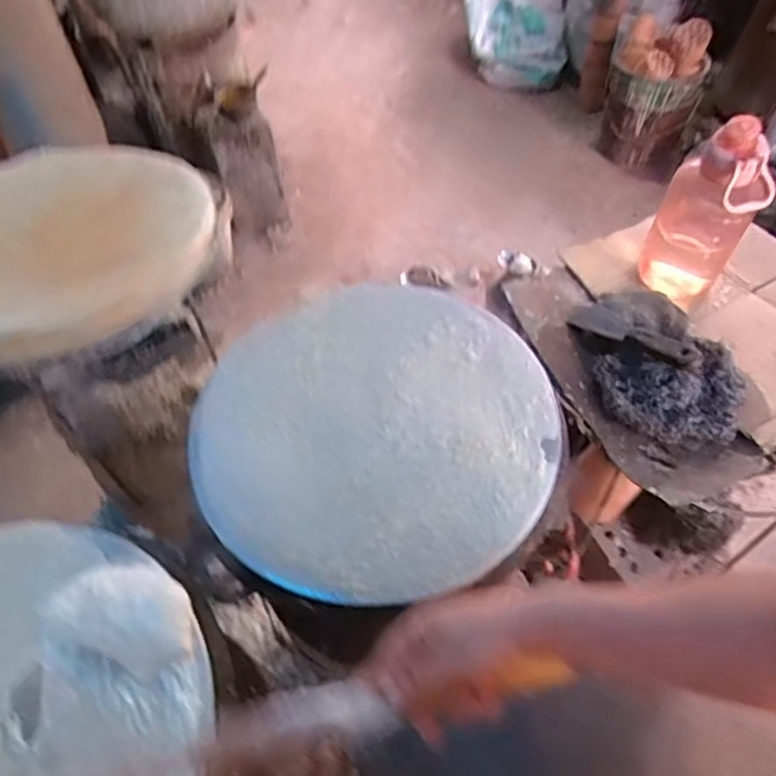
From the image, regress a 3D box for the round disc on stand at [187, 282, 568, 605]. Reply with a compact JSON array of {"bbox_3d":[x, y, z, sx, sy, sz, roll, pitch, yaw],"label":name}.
[{"bbox_3d":[-0.016,0.031,0.642,0.358,0.021,0.359,-2,52,2],"label":"round disc on stand"}]

